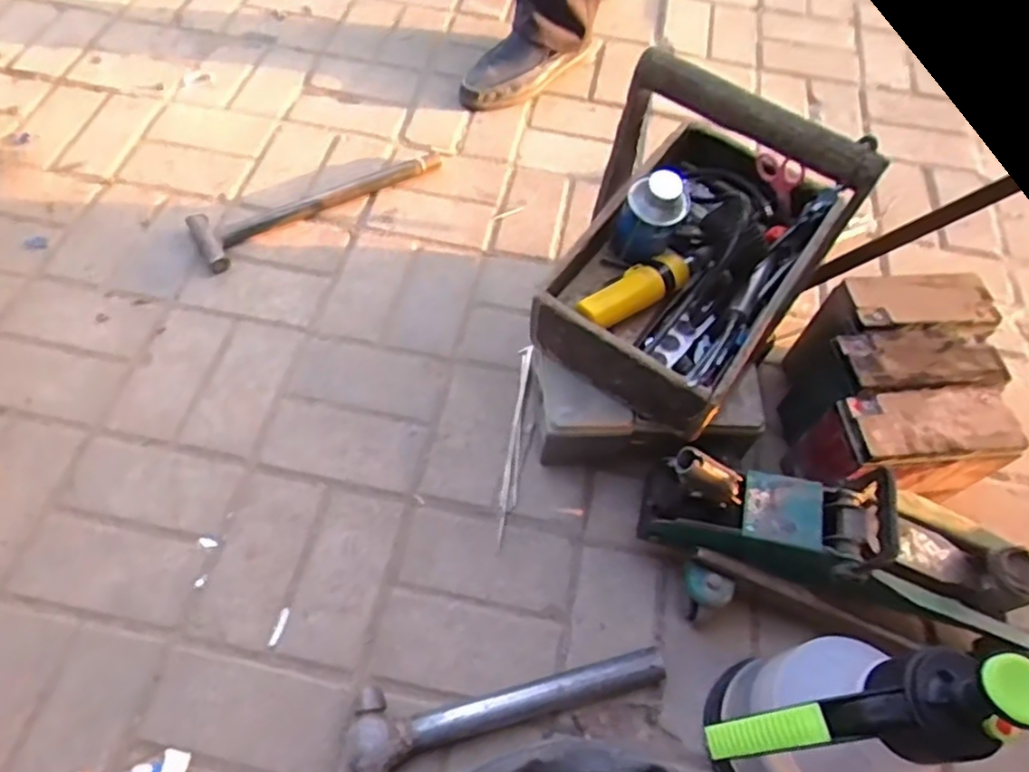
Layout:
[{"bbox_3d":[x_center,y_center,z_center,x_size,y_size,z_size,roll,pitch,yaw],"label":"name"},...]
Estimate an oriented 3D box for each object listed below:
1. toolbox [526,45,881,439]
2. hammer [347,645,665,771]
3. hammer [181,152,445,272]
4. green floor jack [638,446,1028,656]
[{"bbox_3d":[0.208,-0.181,0.709,0.237,0.275,0.343,31,61,14],"label":"toolbox"},{"bbox_3d":[-0.009,0.313,0.678,0.315,0.040,0.108,-17,62,-13],"label":"hammer"},{"bbox_3d":[-0.296,-0.292,1.025,0.383,0.027,0.098,-32,66,-21],"label":"hammer"},{"bbox_3d":[0.346,0.172,0.709,0.414,0.156,0.114,12,58,3],"label":"green floor jack"}]

